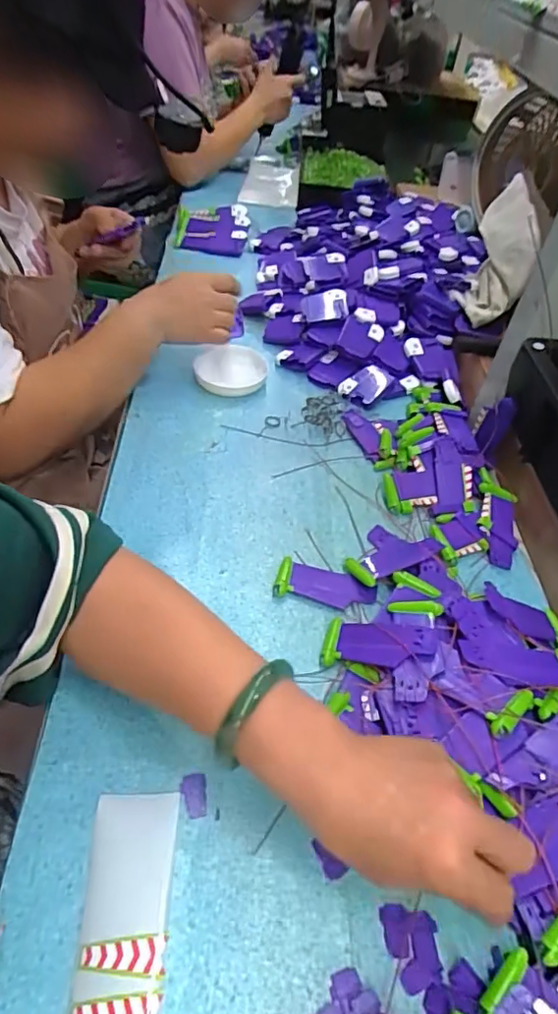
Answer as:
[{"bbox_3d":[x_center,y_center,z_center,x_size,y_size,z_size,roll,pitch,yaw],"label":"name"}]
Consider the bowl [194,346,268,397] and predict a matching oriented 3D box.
[{"bbox_3d":[-0.060,-0.172,0.702,0.085,0.022,0.085,3,47,-4],"label":"bowl"}]

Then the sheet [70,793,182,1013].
[{"bbox_3d":[-0.090,0.263,0.304,0.052,0.007,0.193,-5,44,2],"label":"sheet"}]

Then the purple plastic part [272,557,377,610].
[{"bbox_3d":[0.042,0.070,0.494,0.088,0.010,0.037,10,47,3],"label":"purple plastic part"}]

